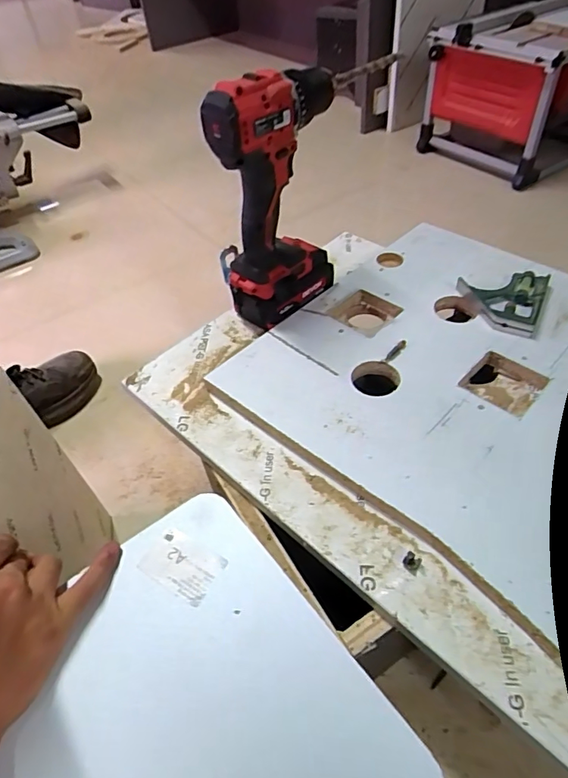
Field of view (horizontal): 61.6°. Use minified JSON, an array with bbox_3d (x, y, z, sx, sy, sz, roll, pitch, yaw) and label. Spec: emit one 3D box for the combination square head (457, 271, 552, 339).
[{"bbox_3d":[0.251,-0.105,0.552,0.097,0.017,0.107,21,52,23],"label":"combination square head"}]

